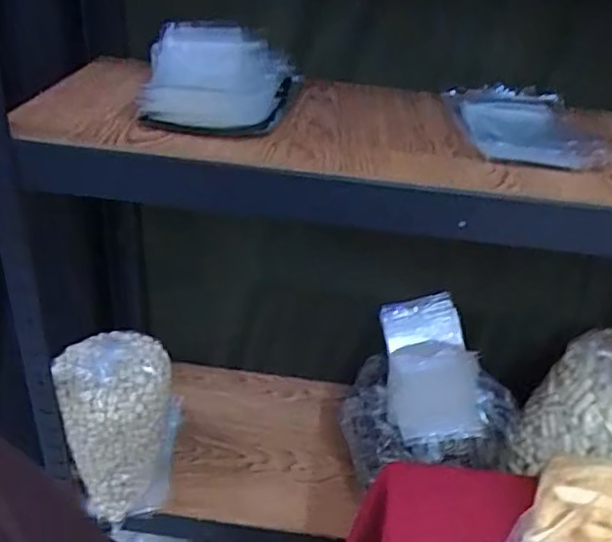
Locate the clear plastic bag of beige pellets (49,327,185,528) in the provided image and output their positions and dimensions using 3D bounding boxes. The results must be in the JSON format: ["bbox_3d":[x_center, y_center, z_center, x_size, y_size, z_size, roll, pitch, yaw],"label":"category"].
[{"bbox_3d":[-0.244,0.200,0.816,0.152,0.203,0.151,-6,34,-17],"label":"clear plastic bag of beige pellets"}]

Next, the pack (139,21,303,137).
[{"bbox_3d":[-0.093,-0.210,0.655,0.167,0.074,0.186,4,32,-1],"label":"pack"}]

